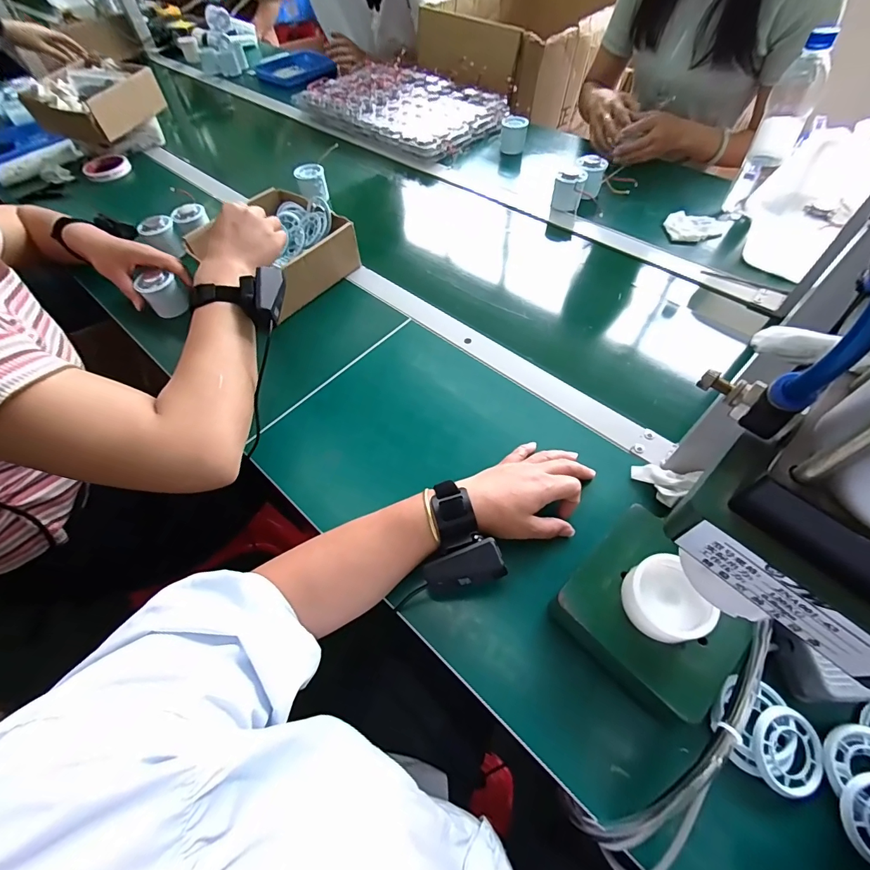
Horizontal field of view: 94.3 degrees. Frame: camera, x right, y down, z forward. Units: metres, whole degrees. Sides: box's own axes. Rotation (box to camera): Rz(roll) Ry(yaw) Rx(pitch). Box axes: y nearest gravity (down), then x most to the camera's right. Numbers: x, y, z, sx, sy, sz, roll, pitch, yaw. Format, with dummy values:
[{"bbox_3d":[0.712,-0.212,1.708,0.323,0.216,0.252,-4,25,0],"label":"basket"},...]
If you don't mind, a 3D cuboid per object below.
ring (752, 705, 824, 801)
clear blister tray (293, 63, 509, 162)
[{"bbox_3d":[0.261,0.234,0.299,0.051,0.006,0.056,2,71,-7],"label":"ring"},{"bbox_3d":[-0.083,-0.781,0.955,0.471,0.044,0.289,36,68,21],"label":"clear blister tray"}]

